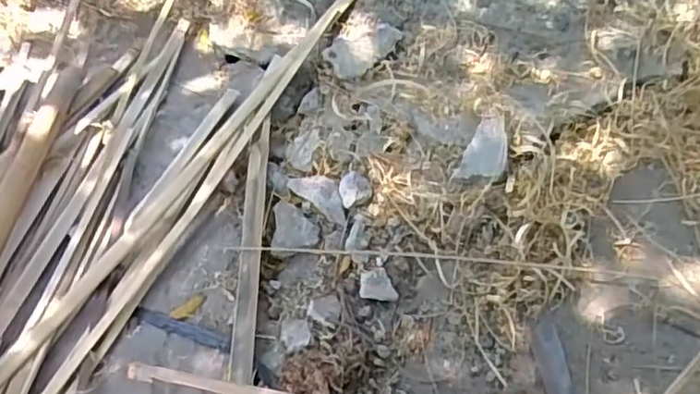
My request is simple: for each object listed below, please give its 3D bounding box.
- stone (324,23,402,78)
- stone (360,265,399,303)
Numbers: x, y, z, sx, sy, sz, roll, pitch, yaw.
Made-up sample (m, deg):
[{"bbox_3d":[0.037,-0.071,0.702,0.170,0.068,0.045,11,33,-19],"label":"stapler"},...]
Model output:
[{"bbox_3d":[0.017,-0.279,1.159,0.111,0.051,0.147,27,62,18],"label":"stone"},{"bbox_3d":[0.045,0.130,0.933,0.058,0.013,0.046,5,56,7],"label":"stone"}]

